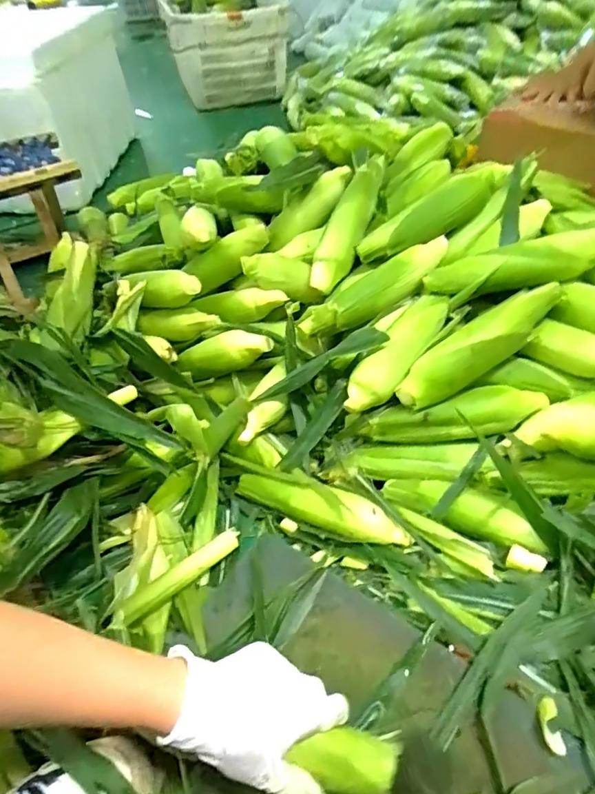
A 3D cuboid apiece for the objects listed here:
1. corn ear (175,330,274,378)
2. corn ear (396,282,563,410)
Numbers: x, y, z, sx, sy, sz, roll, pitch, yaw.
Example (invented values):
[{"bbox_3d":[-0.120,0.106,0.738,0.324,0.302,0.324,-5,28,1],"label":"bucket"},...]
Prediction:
[{"bbox_3d":[-0.106,-0.063,0.699,0.157,0.047,0.048,-10,43,28],"label":"corn ear"},{"bbox_3d":[0.224,-0.060,0.593,0.235,0.051,0.057,-35,52,-5],"label":"corn ear"}]

